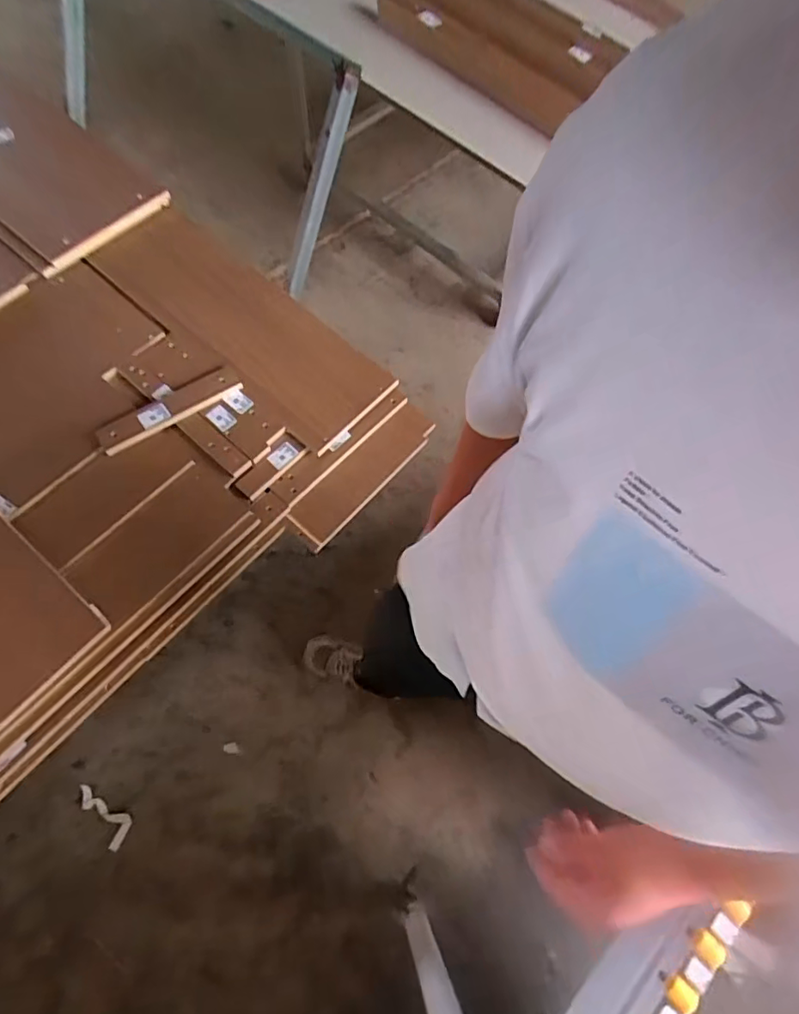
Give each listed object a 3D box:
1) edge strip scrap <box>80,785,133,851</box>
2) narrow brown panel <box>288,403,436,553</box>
[{"bbox_3d":[-0.705,0.730,1.283,0.062,0.023,0.165,-41,75,-18],"label":"edge strip scrap"},{"bbox_3d":[-0.072,-0.088,1.239,0.107,0.035,0.416,48,67,-10],"label":"narrow brown panel"}]

